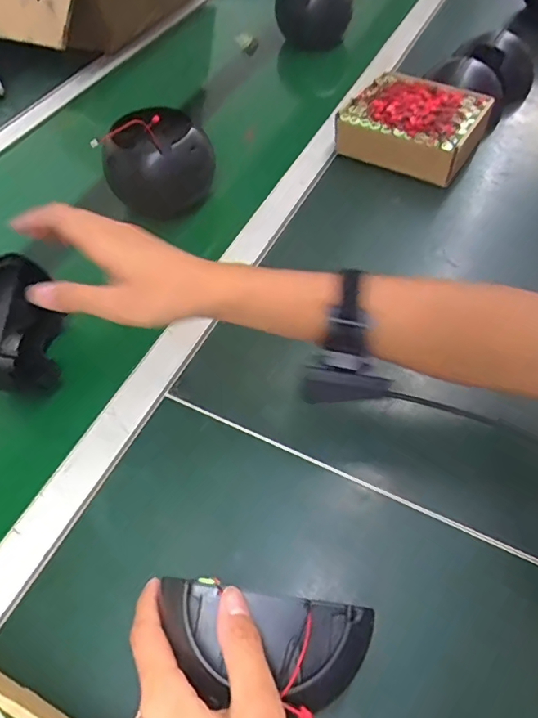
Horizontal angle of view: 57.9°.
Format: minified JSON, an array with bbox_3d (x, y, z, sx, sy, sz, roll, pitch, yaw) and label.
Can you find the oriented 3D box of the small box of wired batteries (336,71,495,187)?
[{"bbox_3d":[0.194,-0.320,0.644,0.173,0.054,0.139,28,60,18],"label":"small box of wired batteries"}]

